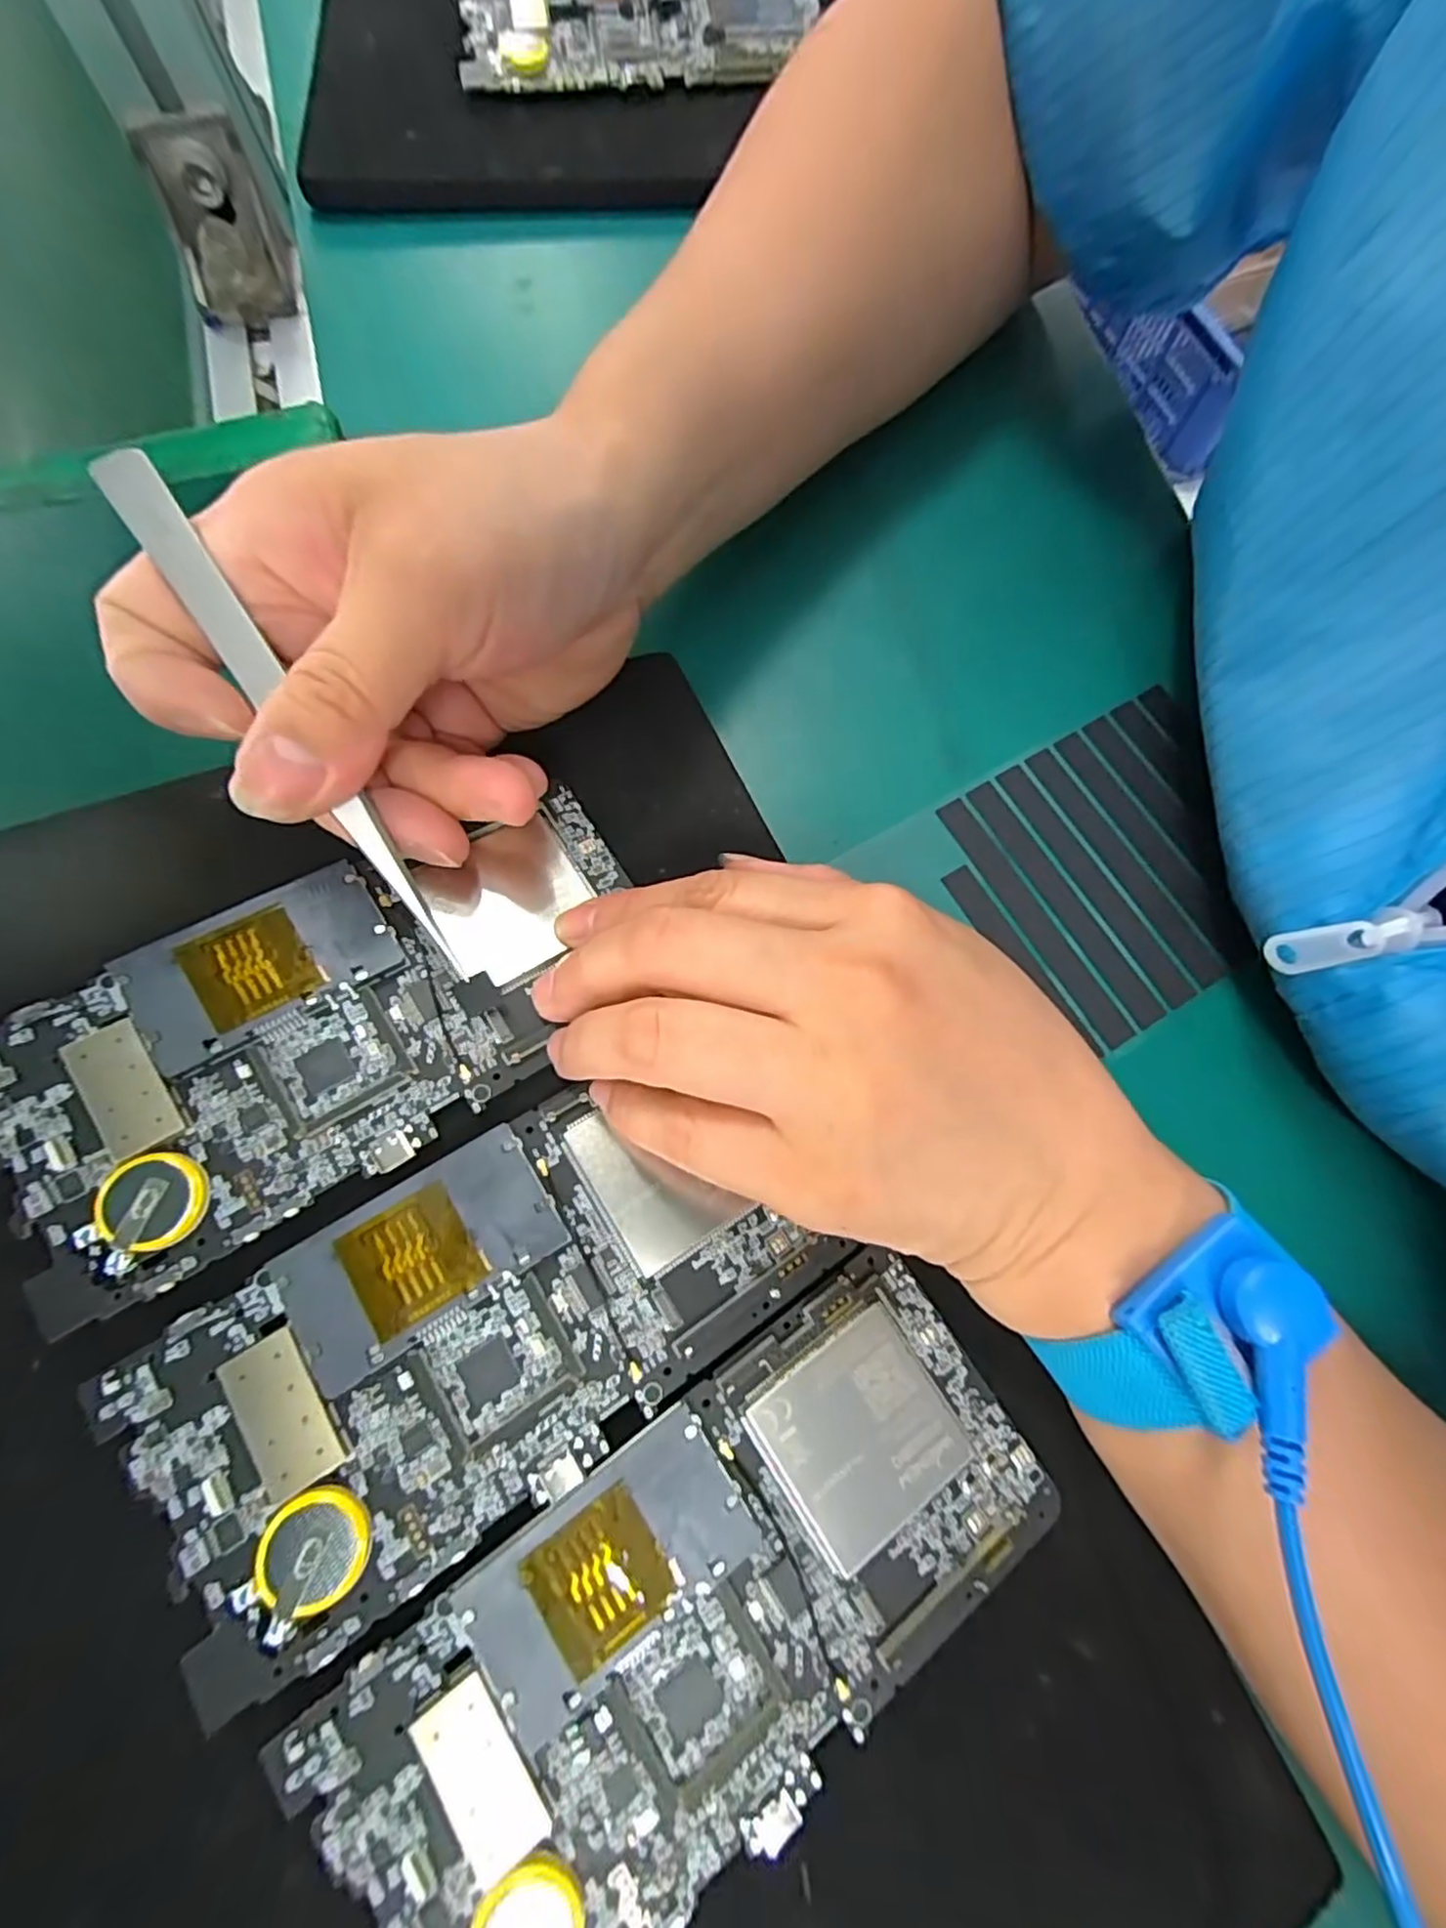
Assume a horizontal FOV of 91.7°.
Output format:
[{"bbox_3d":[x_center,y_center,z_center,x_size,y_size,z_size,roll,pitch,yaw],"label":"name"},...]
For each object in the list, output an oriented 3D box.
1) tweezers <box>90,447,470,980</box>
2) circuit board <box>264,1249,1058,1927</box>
[{"bbox_3d":[-0.093,-0.050,0.156,0.010,0.007,0.121,-31,103,-8],"label":"tweezers"},{"bbox_3d":[-0.002,0.135,0.148,0.150,0.004,0.071,-31,79,-18],"label":"circuit board"}]

